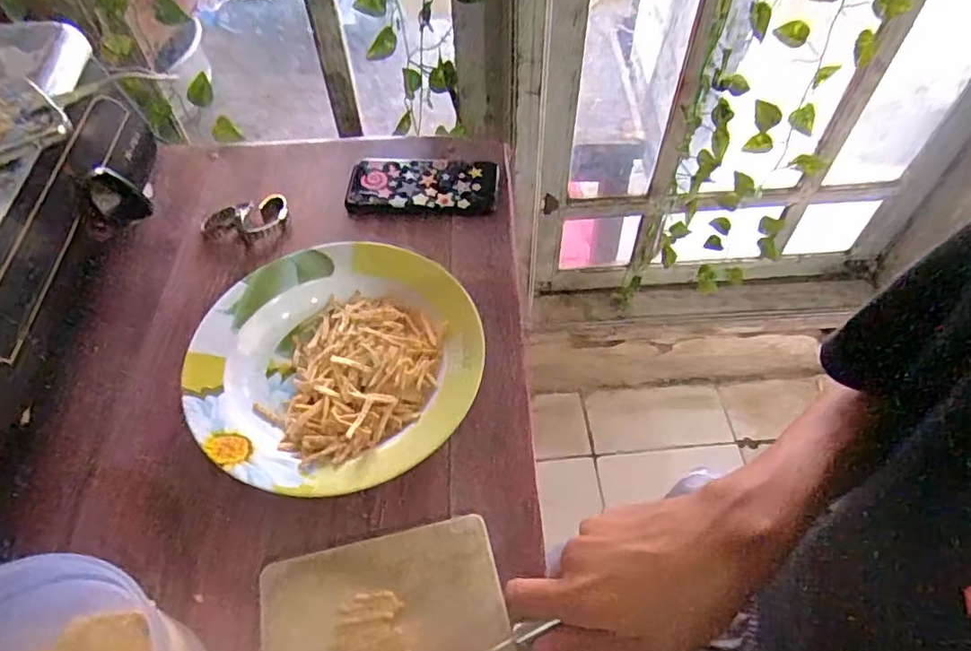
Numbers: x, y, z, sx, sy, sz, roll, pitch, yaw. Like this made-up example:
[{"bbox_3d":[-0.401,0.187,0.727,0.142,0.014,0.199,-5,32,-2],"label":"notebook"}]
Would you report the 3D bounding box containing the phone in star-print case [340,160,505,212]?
[{"bbox_3d":[-0.061,-0.141,0.598,0.146,0.013,0.071,2,55,2],"label":"phone in star-print case"}]

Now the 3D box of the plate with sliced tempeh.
[{"bbox_3d":[-0.113,0.021,0.468,0.213,0.023,0.219,0,55,0],"label":"plate with sliced tempeh"}]

